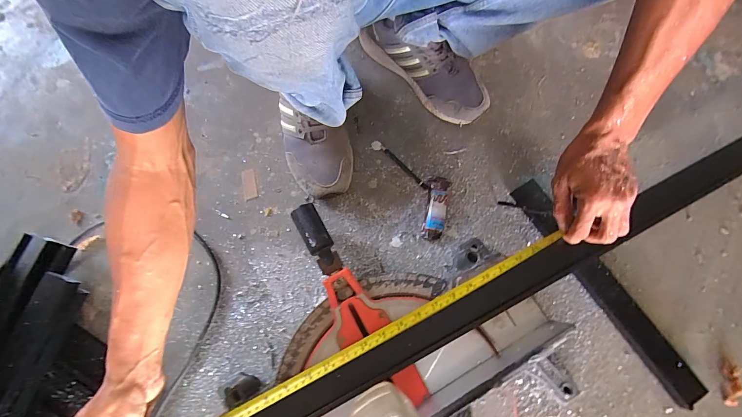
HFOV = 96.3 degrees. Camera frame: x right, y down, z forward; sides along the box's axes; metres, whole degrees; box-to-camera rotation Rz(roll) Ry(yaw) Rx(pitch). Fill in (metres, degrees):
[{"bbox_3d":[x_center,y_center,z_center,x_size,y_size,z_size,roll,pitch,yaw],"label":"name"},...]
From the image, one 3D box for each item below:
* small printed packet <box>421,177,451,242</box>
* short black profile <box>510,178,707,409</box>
[{"bbox_3d":[0.109,-0.001,0.555,0.036,0.017,0.107,9,74,3],"label":"small printed packet"},{"bbox_3d":[0.358,0.115,0.517,0.051,0.022,0.378,-31,76,-8],"label":"short black profile"}]

